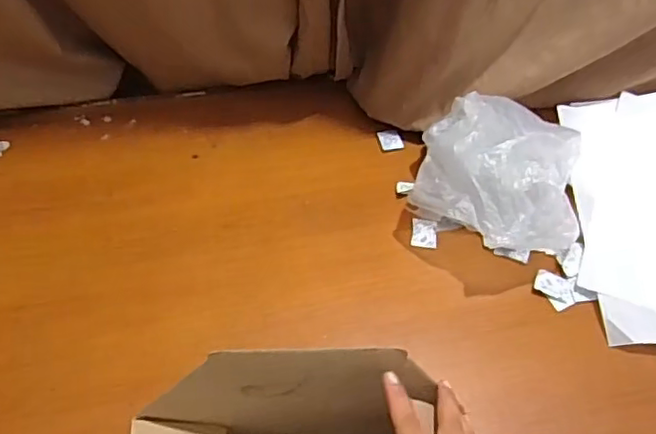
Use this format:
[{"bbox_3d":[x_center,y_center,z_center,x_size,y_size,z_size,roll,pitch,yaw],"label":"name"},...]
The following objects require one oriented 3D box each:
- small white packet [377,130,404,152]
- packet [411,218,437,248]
[{"bbox_3d":[0.085,-0.106,0.826,0.030,0.004,0.032,-11,55,-12],"label":"small white packet"},{"bbox_3d":[0.117,0.019,0.742,0.030,0.005,0.038,8,54,2],"label":"packet"}]

